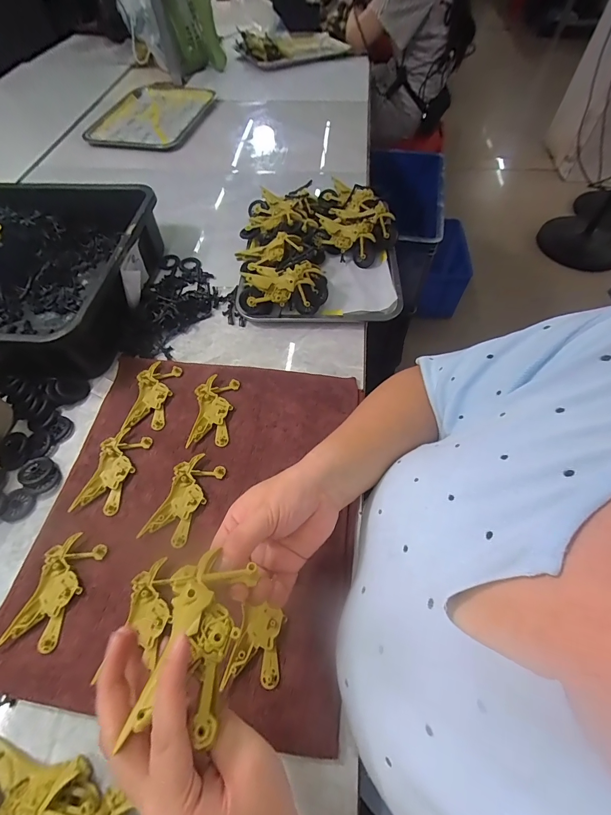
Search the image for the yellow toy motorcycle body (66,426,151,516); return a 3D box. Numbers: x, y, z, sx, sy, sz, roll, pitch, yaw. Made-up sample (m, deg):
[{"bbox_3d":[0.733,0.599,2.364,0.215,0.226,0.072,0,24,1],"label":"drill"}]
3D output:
[{"bbox_3d":[-0.227,0.074,0.417,0.054,0.010,0.101,6,58,5],"label":"yellow toy motorcycle body"}]

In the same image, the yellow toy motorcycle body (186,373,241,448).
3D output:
[{"bbox_3d":[-0.121,0.005,0.458,0.051,0.013,0.101,4,58,4],"label":"yellow toy motorcycle body"}]

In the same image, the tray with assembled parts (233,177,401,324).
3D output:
[{"bbox_3d":[0.020,-0.275,0.599,0.265,0.068,0.314,1,58,2],"label":"tray with assembled parts"}]

